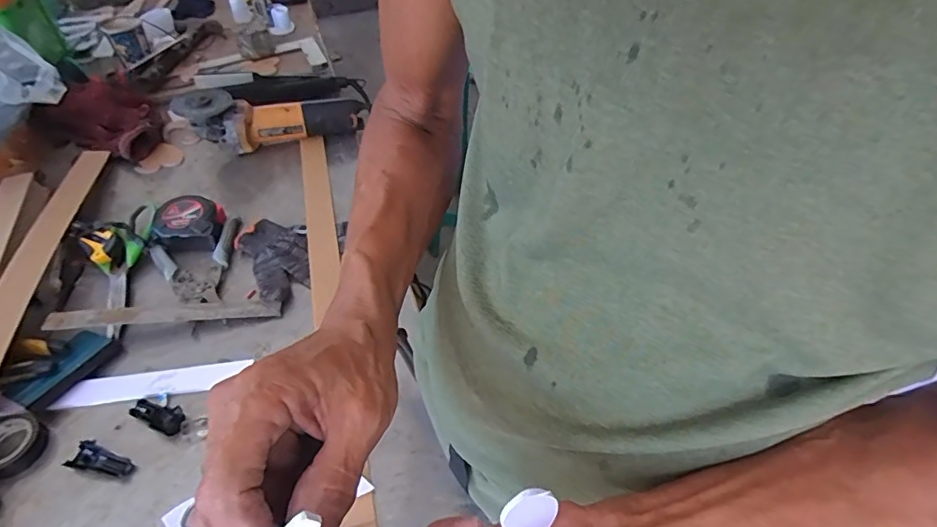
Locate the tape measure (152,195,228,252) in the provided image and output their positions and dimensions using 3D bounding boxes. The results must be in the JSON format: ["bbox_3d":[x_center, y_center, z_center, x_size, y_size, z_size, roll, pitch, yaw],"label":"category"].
[{"bbox_3d":[-0.379,-0.059,0.694,0.088,0.037,0.076,5,48,6],"label":"tape measure"}]

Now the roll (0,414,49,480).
[{"bbox_3d":[-0.447,0.177,0.491,0.054,0.020,0.058,-1,47,1],"label":"roll"}]

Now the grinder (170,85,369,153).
[{"bbox_3d":[-0.317,-0.247,0.826,0.273,0.086,0.085,-7,47,-5],"label":"grinder"}]

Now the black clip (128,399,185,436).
[{"bbox_3d":[-0.317,0.154,0.513,0.062,0.011,0.026,15,49,15],"label":"black clip"}]

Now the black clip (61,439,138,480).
[{"bbox_3d":[-0.351,0.191,0.484,0.064,0.009,0.025,12,49,13],"label":"black clip"}]

